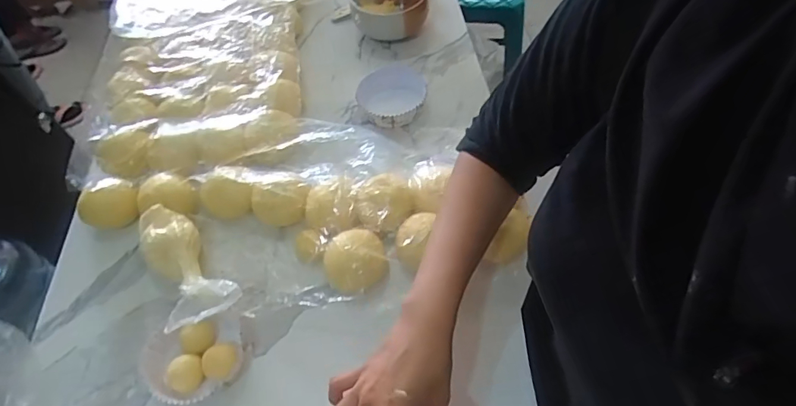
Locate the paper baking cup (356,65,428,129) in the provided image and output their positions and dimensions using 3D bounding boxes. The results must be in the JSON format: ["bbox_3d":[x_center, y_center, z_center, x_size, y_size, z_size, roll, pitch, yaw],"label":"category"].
[{"bbox_3d":[-0.008,-0.160,0.686,0.103,0.045,0.110,-2,56,3],"label":"paper baking cup"}]

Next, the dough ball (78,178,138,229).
[{"bbox_3d":[-0.373,0.001,0.588,0.064,0.041,0.073,33,64,24],"label":"dough ball"}]

